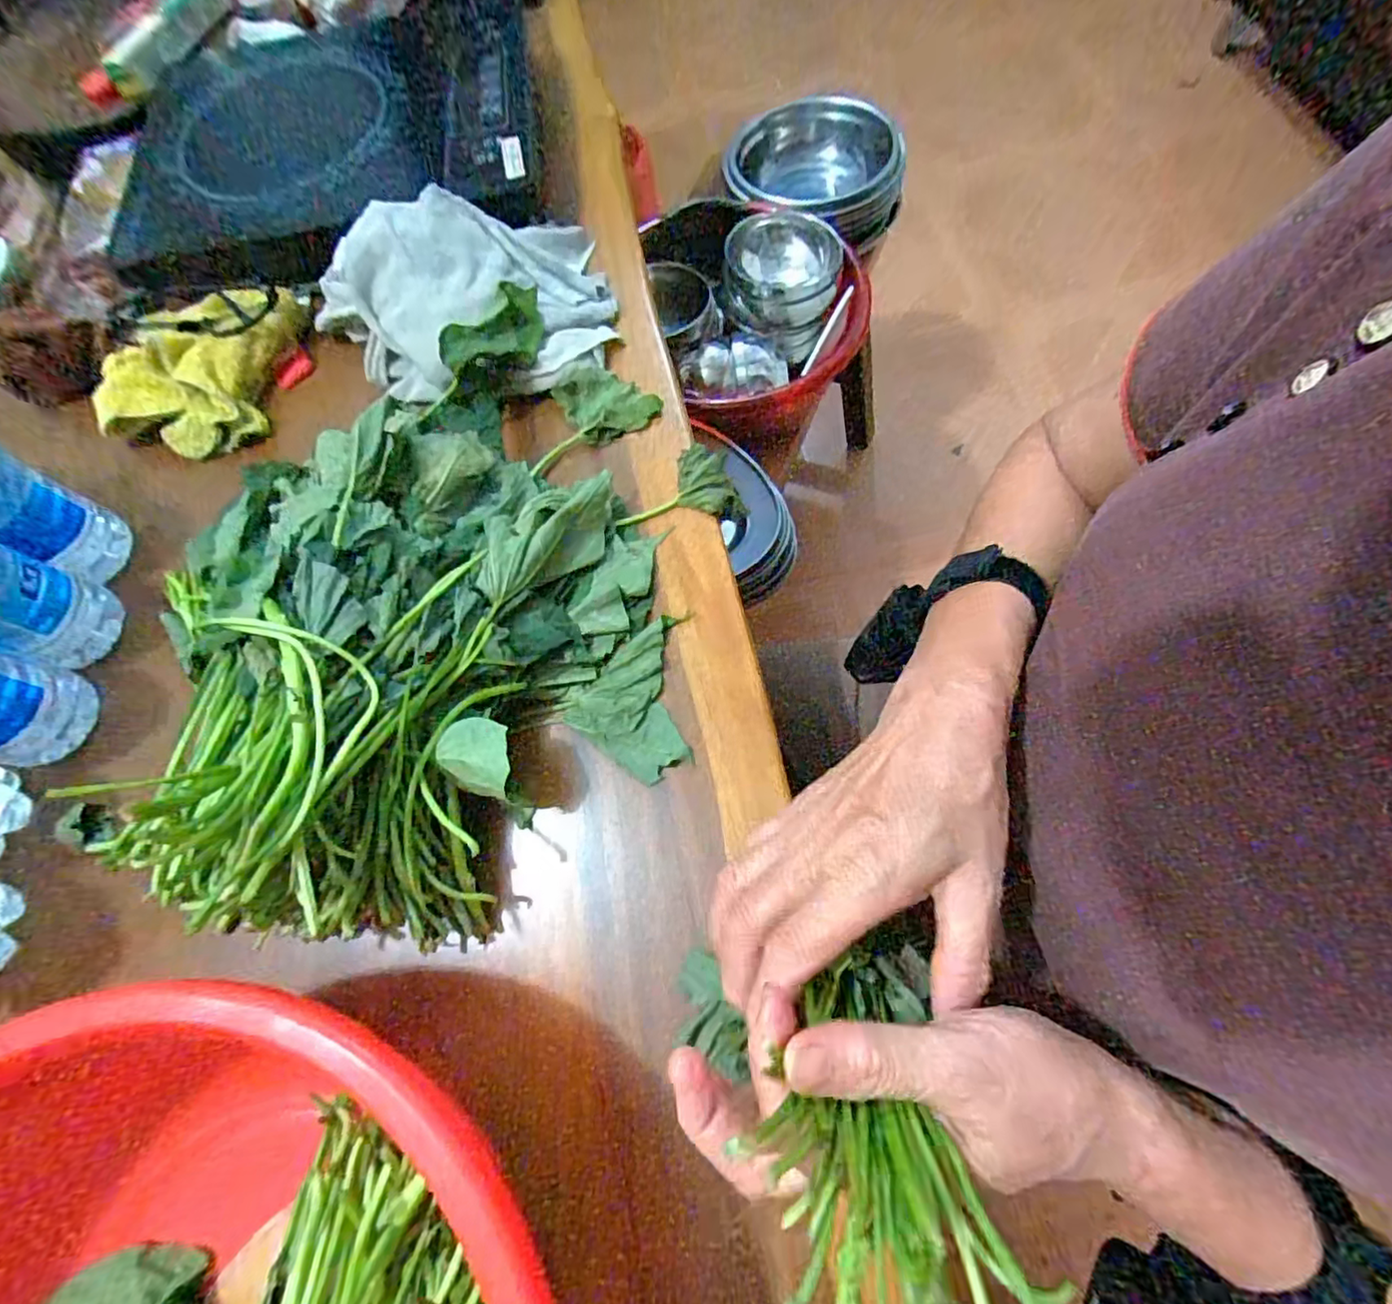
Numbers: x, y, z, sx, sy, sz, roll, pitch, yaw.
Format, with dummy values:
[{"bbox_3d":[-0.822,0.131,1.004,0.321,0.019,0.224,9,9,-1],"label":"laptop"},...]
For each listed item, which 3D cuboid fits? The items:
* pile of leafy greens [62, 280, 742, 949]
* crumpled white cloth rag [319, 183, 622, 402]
[{"bbox_3d":[-0.139,-0.058,0.357,0.291,0.104,0.402,8,70,9],"label":"pile of leafy greens"},{"bbox_3d":[-0.178,-0.268,0.460,0.220,0.057,0.161,-11,68,1],"label":"crumpled white cloth rag"}]

